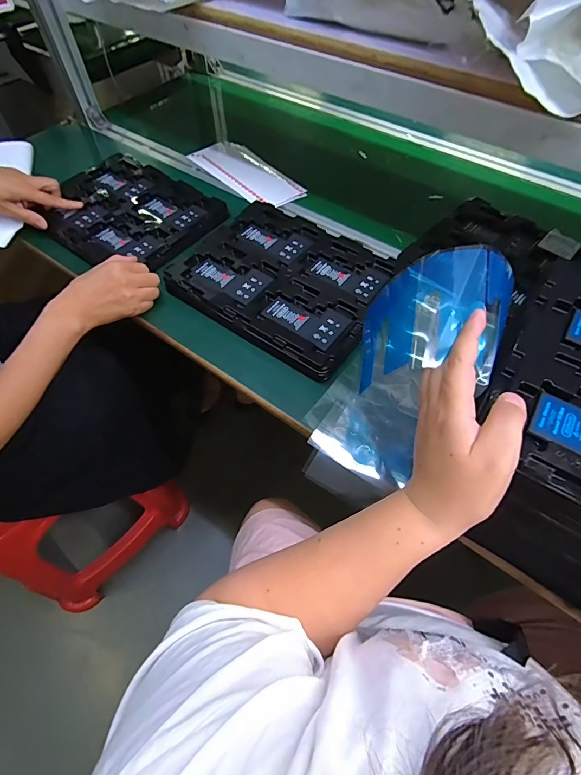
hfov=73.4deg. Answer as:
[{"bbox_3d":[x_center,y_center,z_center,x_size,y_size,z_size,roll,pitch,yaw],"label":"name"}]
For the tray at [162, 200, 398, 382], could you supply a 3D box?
[{"bbox_3d":[-0.007,-0.156,0.548,0.271,0.027,0.216,31,63,19],"label":"tray"}]

